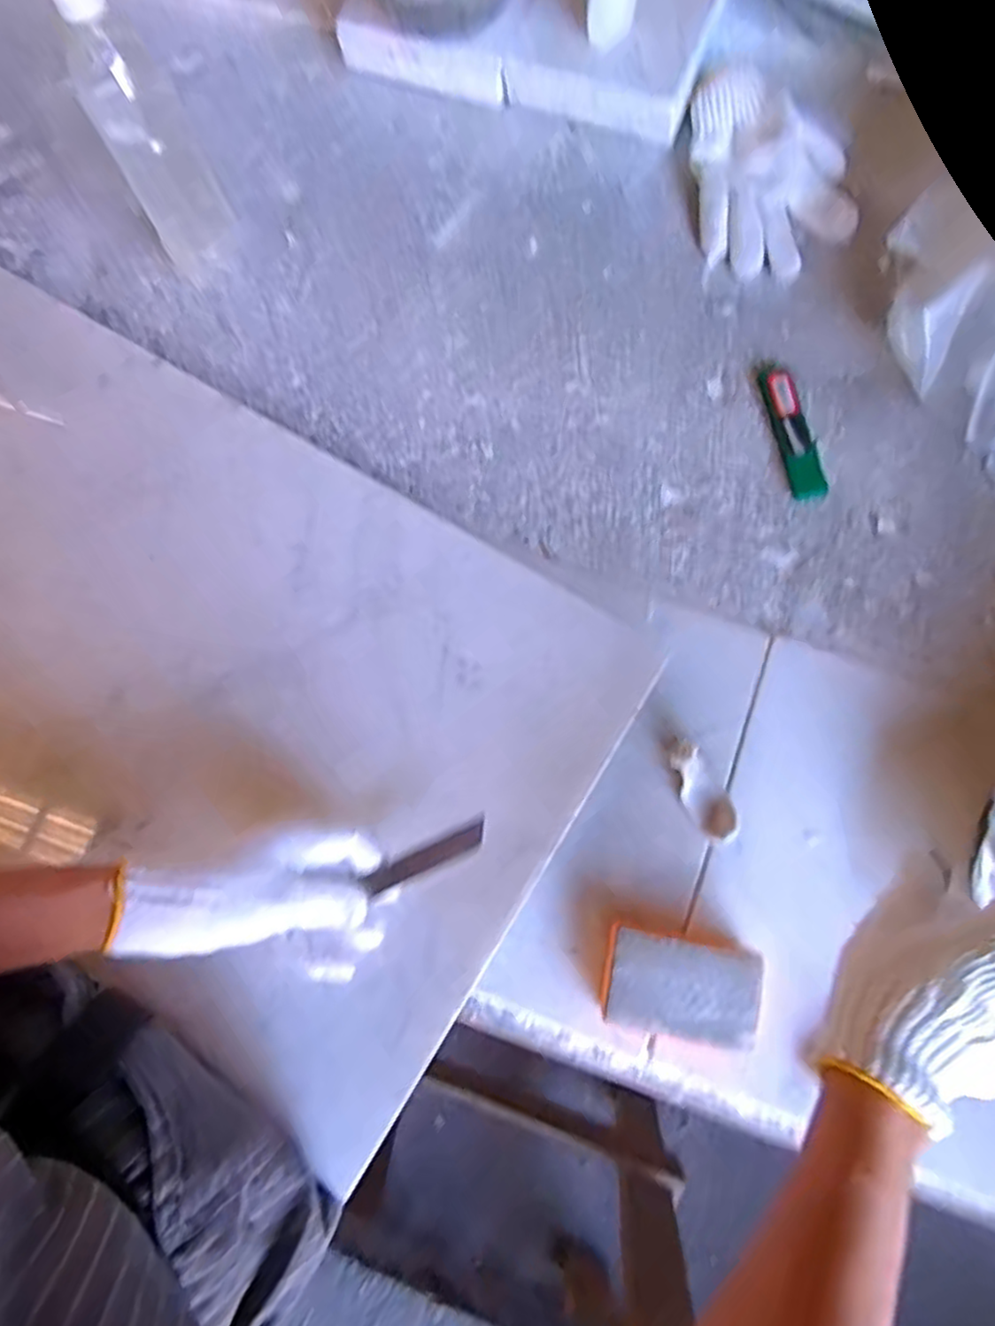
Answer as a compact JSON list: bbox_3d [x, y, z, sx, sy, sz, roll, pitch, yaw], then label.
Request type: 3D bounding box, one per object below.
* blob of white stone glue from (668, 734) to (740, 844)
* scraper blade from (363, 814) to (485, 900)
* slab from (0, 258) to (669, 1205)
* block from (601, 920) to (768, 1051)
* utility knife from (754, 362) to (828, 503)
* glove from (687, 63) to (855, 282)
[{"bbox_3d":[0.138,0.087,0.458,0.029,0.027,0.074,-32,78,-7],"label":"blob of white stone glue"},{"bbox_3d":[-0.042,0.120,0.412,0.080,0.008,0.016,-28,77,0],"label":"scraper blade"},{"bbox_3d":[-0.402,-0.074,0.505,0.969,0.029,0.440,31,78,8],"label":"slab"},{"bbox_3d":[0.117,0.205,0.428,0.092,0.033,0.056,10,78,6],"label":"block"},{"bbox_3d":[0.237,-0.189,0.538,0.028,0.013,0.122,-11,76,-2],"label":"utility knife"},{"bbox_3d":[0.230,-0.420,0.570,0.124,0.041,0.187,-8,76,-2],"label":"glove"}]

